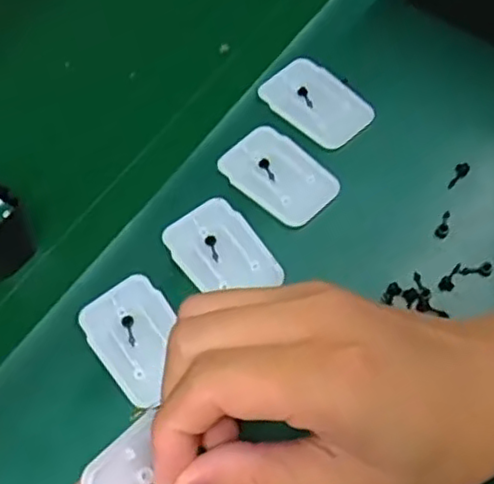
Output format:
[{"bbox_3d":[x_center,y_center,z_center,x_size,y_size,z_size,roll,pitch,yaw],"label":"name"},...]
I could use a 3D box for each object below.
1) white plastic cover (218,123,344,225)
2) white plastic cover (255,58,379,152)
[{"bbox_3d":[0.019,-0.041,0.401,0.070,0.004,0.045,40,71,22],"label":"white plastic cover"},{"bbox_3d":[0.043,-0.089,0.425,0.045,0.004,0.069,-37,66,-15],"label":"white plastic cover"}]

